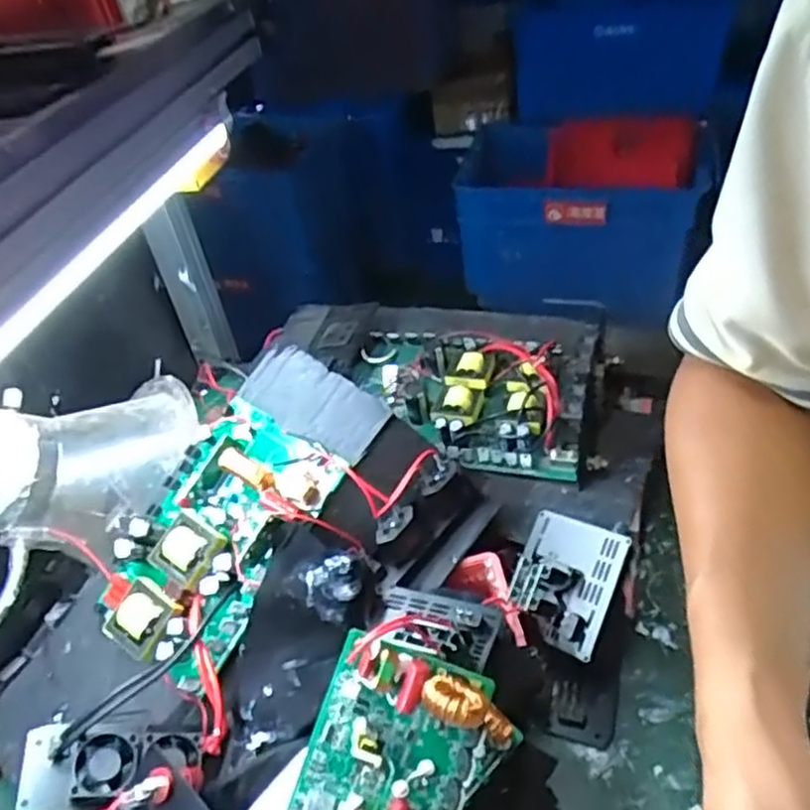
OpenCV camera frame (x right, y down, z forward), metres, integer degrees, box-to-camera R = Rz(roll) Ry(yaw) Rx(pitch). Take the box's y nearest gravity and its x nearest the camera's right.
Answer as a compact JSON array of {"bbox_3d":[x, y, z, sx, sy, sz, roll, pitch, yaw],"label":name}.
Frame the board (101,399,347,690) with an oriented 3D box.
[{"bbox_3d":[-0.156,0.101,0.563,0.134,0.046,0.208,27,73,23],"label":"board"}]

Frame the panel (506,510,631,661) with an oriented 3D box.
[{"bbox_3d":[0.123,0.136,0.558,0.083,0.025,0.097,16,69,35],"label":"panel"}]

